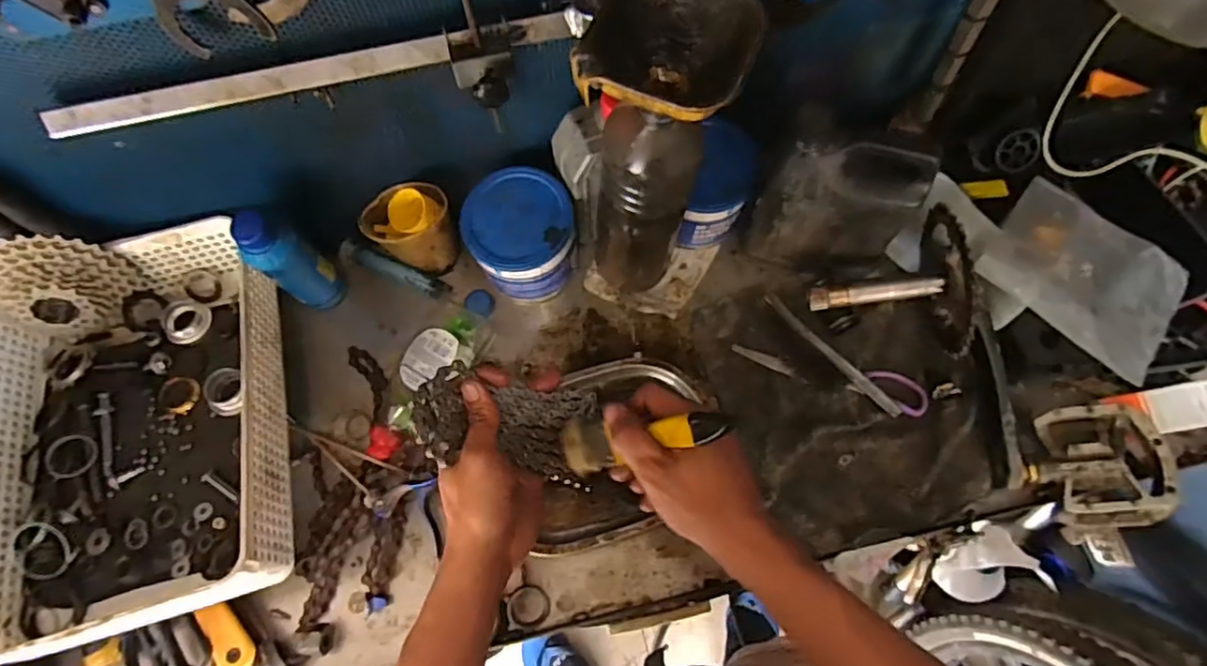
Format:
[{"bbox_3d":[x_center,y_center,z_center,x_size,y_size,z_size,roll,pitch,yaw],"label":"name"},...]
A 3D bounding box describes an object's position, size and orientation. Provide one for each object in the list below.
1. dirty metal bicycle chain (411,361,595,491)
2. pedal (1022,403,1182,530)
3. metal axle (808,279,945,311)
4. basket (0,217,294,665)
[{"bbox_3d":[-0.071,0.072,0.474,0.149,0.021,0.077,15,65,-37],"label":"dirty metal bicycle chain"},{"bbox_3d":[0.432,0.117,0.547,0.115,0.037,0.104,-2,70,2],"label":"pedal"},{"bbox_3d":[0.252,-0.036,0.575,0.116,0.024,0.019,-6,70,14],"label":"metal axle"},{"bbox_3d":[-0.411,0.080,0.530,0.247,0.087,0.330,-16,70,-3],"label":"basket"}]

